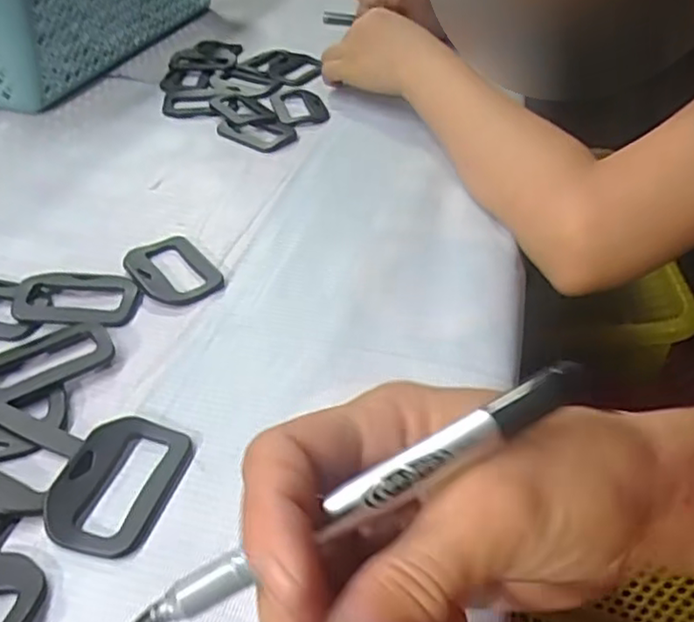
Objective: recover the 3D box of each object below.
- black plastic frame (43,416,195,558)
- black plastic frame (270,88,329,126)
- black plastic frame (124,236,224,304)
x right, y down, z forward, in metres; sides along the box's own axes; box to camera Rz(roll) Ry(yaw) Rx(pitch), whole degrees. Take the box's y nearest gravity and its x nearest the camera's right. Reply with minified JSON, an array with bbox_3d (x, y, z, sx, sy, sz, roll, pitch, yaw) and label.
[{"bbox_3d":[-0.093,0.068,0.263,0.045,0.008,0.061,11,41,11],"label":"black plastic frame"},{"bbox_3d":[-0.040,-0.171,0.545,0.045,0.006,0.071,-7,41,-10],"label":"black plastic frame"},{"bbox_3d":[-0.099,-0.023,0.372,0.043,0.006,0.060,-27,48,-29],"label":"black plastic frame"}]

